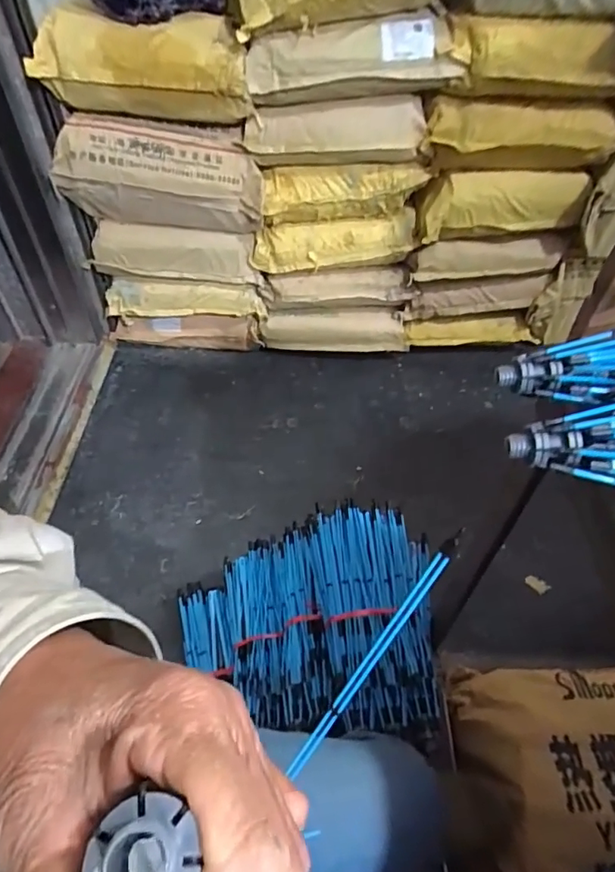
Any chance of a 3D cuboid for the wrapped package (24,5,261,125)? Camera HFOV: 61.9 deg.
[{"bbox_3d":[-0.349,-0.792,1.105,0.444,0.172,0.153,-2,50,-4],"label":"wrapped package"}]

